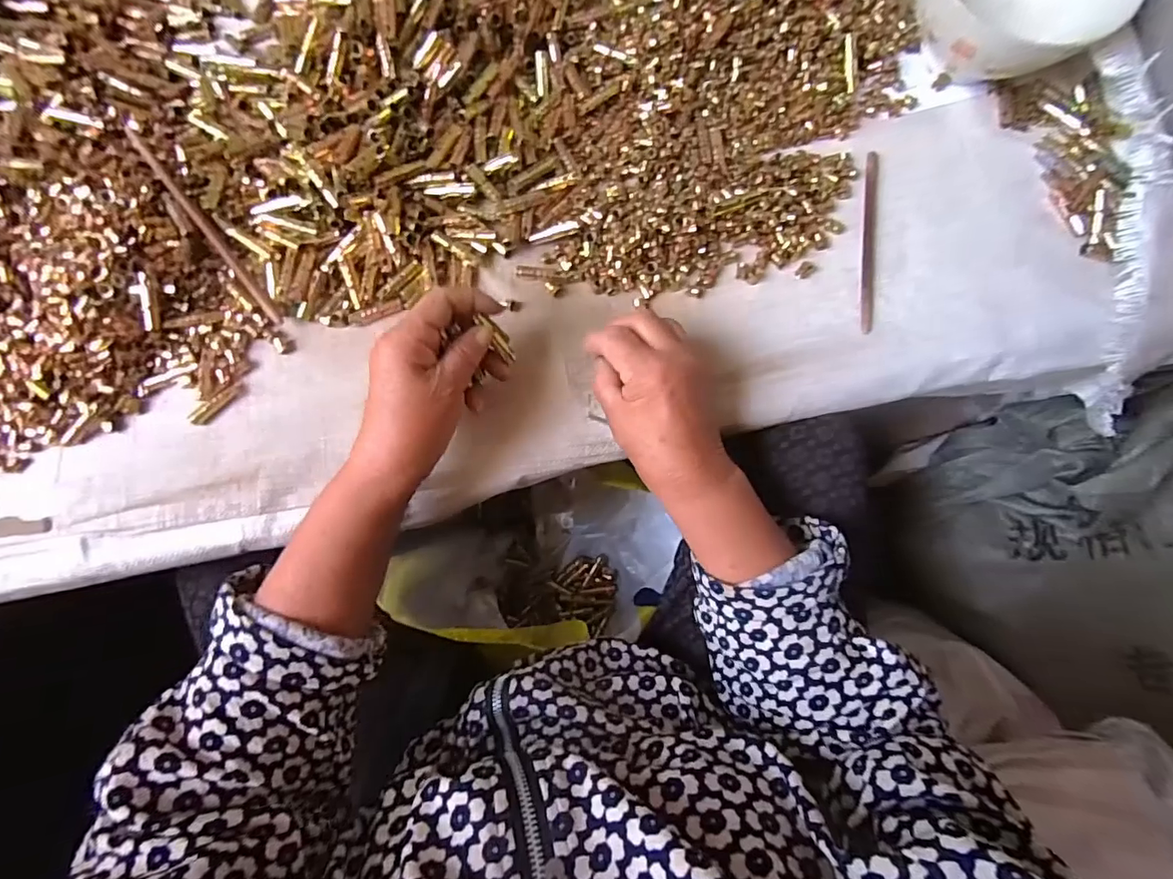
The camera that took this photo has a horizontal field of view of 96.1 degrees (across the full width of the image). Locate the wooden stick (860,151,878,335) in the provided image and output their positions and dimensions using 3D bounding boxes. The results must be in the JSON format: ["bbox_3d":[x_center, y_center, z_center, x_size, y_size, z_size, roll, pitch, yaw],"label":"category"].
[{"bbox_3d":[0.212,-0.150,0.394,0.011,0.010,0.149,8,80,2],"label":"wooden stick"}]

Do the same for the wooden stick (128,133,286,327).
[{"bbox_3d":[-0.286,-0.162,0.390,0.008,0.011,0.186,-38,84,-6],"label":"wooden stick"}]

